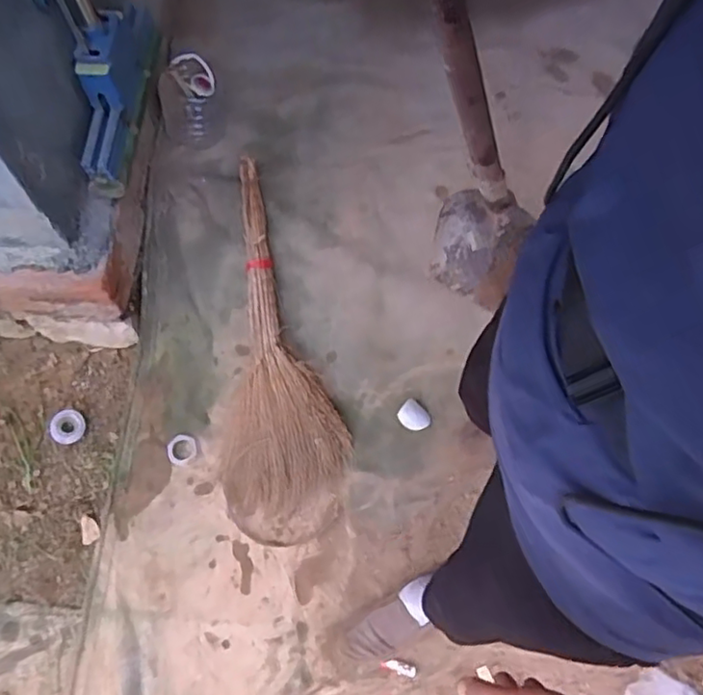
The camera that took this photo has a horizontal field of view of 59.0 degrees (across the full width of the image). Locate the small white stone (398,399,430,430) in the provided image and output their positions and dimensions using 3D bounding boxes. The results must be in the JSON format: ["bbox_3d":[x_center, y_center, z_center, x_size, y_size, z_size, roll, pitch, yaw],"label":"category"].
[{"bbox_3d":[0.129,0.144,1.290,0.064,0.040,0.056,40,74,13],"label":"small white stone"}]

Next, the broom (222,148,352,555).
[{"bbox_3d":[-0.162,0.006,1.260,0.254,0.074,0.754,-8,87,-6],"label":"broom"}]

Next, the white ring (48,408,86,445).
[{"bbox_3d":[-0.577,0.159,1.260,0.068,0.018,0.068,0,69,-1],"label":"white ring"}]

